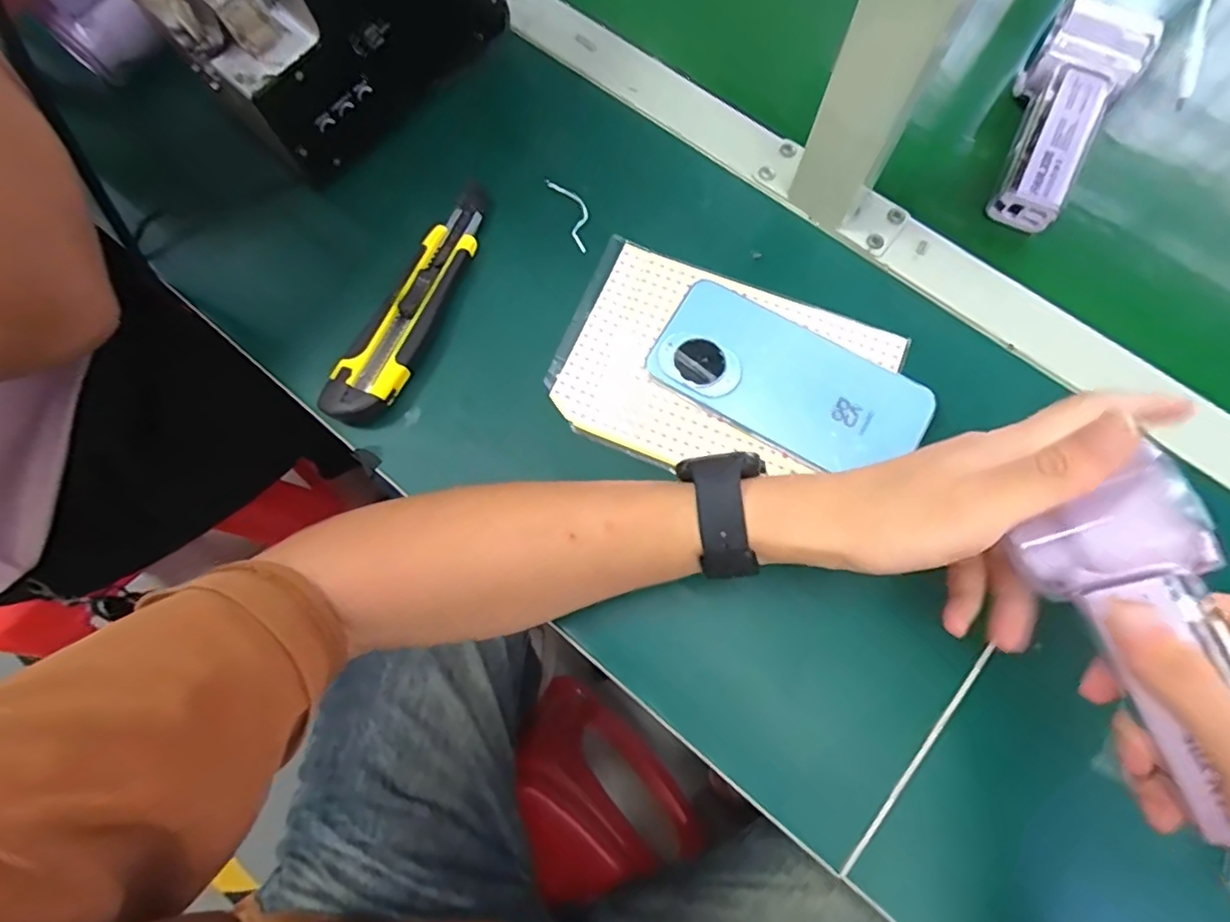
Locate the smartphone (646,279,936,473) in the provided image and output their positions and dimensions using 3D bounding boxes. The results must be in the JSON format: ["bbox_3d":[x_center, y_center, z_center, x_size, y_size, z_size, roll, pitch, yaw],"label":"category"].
[{"bbox_3d":[0.103,-0.048,0.365,0.155,0.014,0.076,30,77,9],"label":"smartphone"}]

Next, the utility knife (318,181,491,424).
[{"bbox_3d":[-0.122,-0.101,0.385,0.034,0.017,0.175,25,76,8],"label":"utility knife"}]

